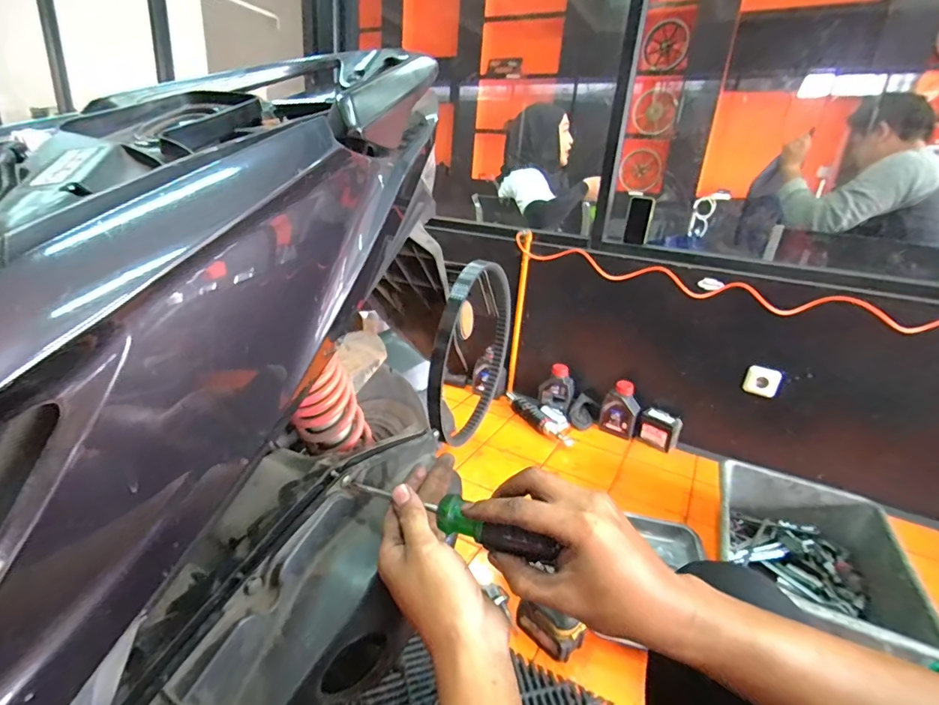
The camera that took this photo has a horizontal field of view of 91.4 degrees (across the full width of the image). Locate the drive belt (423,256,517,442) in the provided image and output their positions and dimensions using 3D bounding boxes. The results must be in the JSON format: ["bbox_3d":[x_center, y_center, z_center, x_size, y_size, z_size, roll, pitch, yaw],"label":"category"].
[{"bbox_3d":[0.009,0.009,0.707,0.047,0.285,0.262,12,21,17],"label":"drive belt"}]

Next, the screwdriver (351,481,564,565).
[{"bbox_3d":[-0.016,0.126,0.357,0.176,0.029,0.027,8,19,31],"label":"screwdriver"}]

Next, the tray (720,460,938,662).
[{"bbox_3d":[0.720,0.448,0.984,0.331,0.145,0.460,14,22,23],"label":"tray"}]

